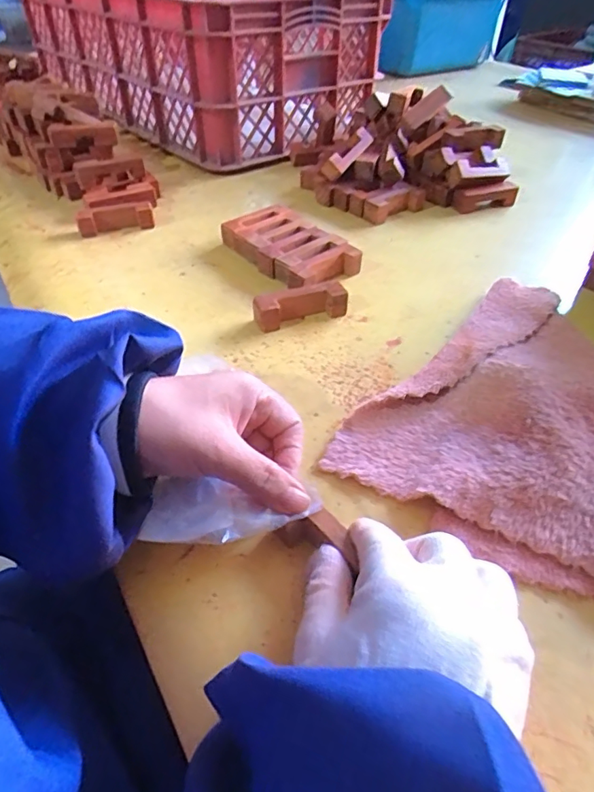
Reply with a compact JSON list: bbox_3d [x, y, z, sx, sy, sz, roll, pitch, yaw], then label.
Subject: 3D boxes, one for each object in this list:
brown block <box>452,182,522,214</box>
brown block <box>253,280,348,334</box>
[{"bbox_3d":[0.218,-0.229,0.572,0.075,0.030,0.014,-5,44,-6],"label":"brown block"},{"bbox_3d":[0.002,-0.075,0.410,0.075,0.027,0.023,-14,45,-15],"label":"brown block"}]

